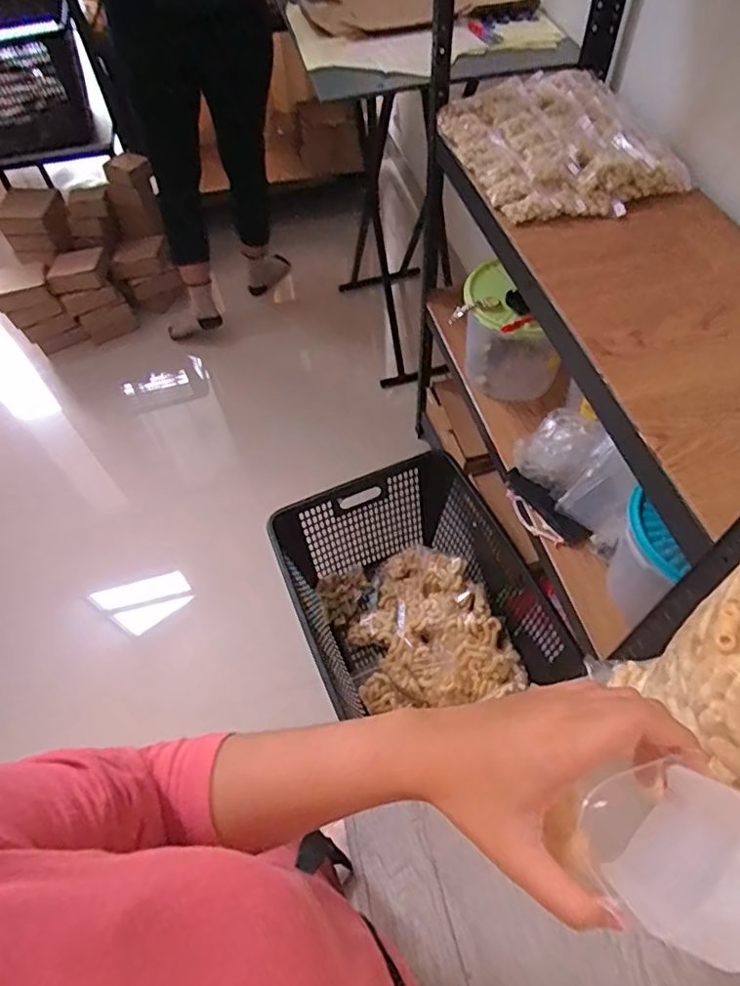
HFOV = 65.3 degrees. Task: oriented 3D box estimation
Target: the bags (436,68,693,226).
[{"bbox_3d":[0.288,-0.561,0.905,0.293,0.048,0.373,-9,57,-3],"label":"bags"}]

